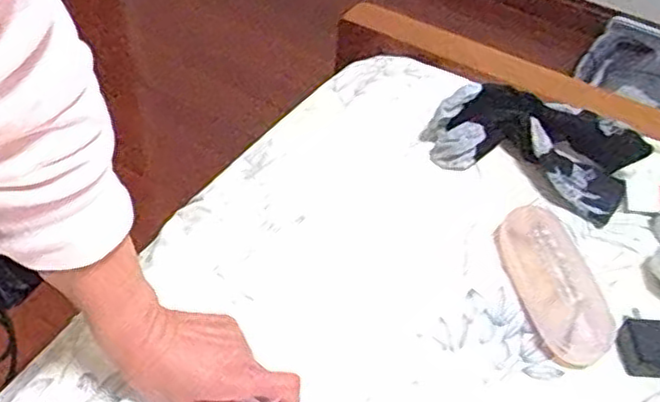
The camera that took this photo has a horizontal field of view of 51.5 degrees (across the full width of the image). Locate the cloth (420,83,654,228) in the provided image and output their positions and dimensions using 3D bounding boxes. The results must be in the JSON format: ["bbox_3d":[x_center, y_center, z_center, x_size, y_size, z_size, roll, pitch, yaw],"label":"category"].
[{"bbox_3d":[0.213,-0.067,0.708,0.198,0.061,0.118,26,48,17],"label":"cloth"}]

